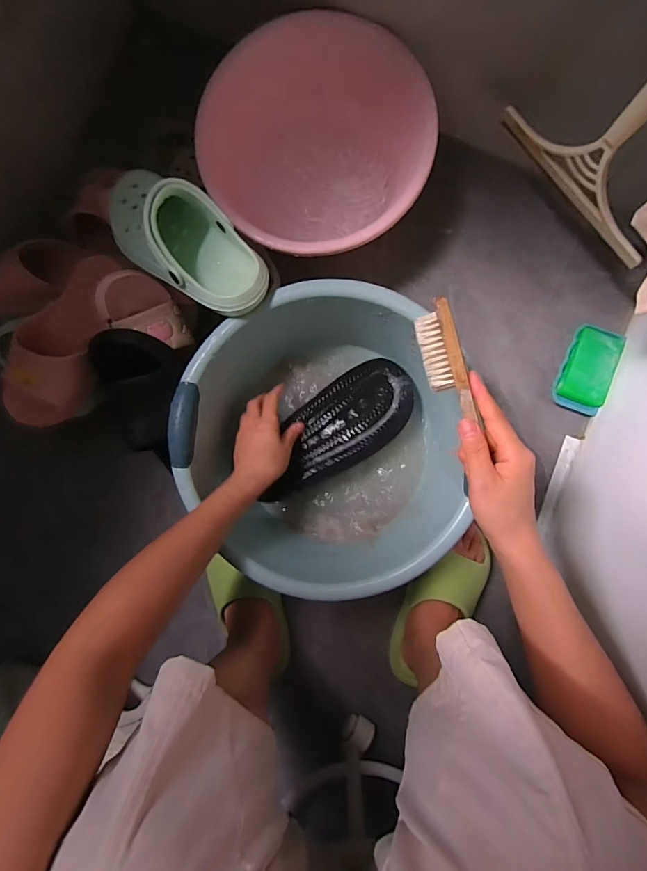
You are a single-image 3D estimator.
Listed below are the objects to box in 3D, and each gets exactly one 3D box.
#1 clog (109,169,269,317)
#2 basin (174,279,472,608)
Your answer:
[{"bbox_3d":[-0.167,-0.229,0.477,0.236,0.082,0.102,37,92,2],"label":"clog"},{"bbox_3d":[-0.003,0.013,0.535,0.335,0.144,0.359,0,90,3],"label":"basin"}]

